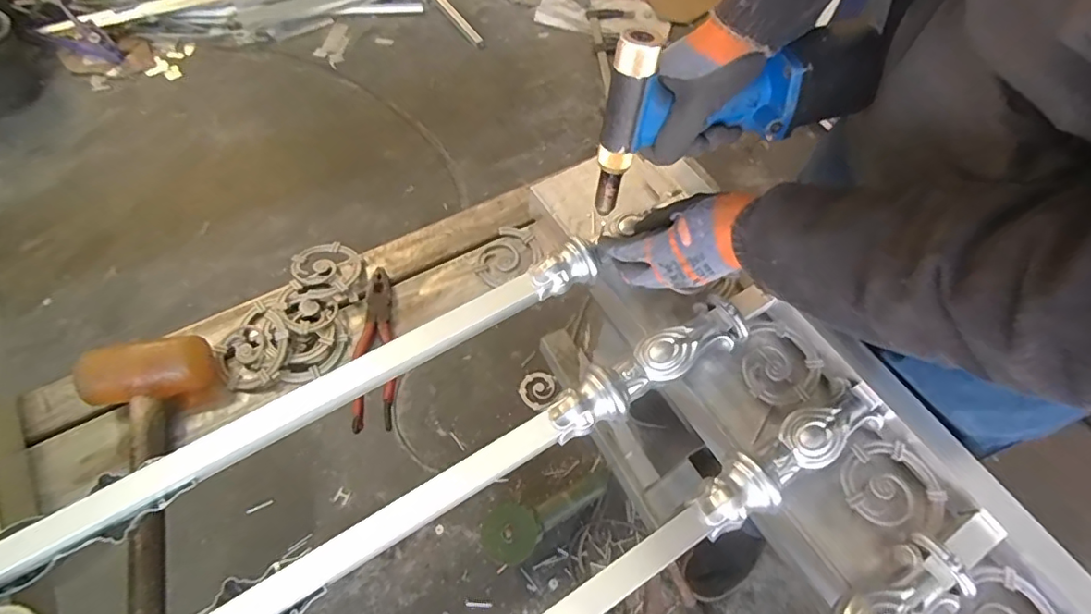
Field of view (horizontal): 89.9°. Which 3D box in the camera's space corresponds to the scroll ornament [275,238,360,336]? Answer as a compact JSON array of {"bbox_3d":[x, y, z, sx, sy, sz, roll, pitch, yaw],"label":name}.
[{"bbox_3d":[-0.268,-0.027,0.640,0.079,0.016,0.127,10,61,2],"label":"scroll ornament"}]

